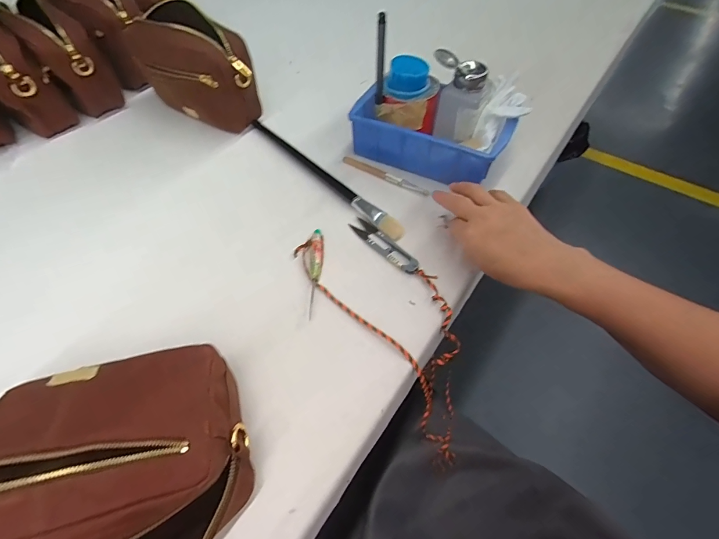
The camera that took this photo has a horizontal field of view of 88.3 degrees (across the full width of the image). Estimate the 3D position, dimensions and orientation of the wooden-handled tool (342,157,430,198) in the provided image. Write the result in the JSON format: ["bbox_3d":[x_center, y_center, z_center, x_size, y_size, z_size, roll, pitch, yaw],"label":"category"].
[{"bbox_3d":[0.033,-0.126,0.489,0.132,0.008,0.014,30,60,19],"label":"wooden-handled tool"}]

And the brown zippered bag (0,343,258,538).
[{"bbox_3d":[-0.161,0.135,0.250,0.153,0.104,0.139,-19,57,-14],"label":"brown zippered bag"}]

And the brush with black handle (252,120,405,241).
[{"bbox_3d":[-0.054,-0.132,0.489,0.018,0.016,0.302,-35,62,-23],"label":"brush with black handle"}]

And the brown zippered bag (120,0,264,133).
[{"bbox_3d":[-0.230,-0.280,0.515,0.178,0.130,0.066,27,59,17],"label":"brown zippered bag"}]

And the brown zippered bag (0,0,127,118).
[{"bbox_3d":[-0.440,-0.315,0.546,0.084,0.124,0.164,-37,63,-24],"label":"brown zippered bag"}]

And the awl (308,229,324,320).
[{"bbox_3d":[-0.048,0.000,0.401,0.016,0.010,0.108,-1,55,-1],"label":"awl"}]

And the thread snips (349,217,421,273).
[{"bbox_3d":[0.029,-0.030,0.419,0.023,0.008,0.100,-33,62,-22],"label":"thread snips"}]

